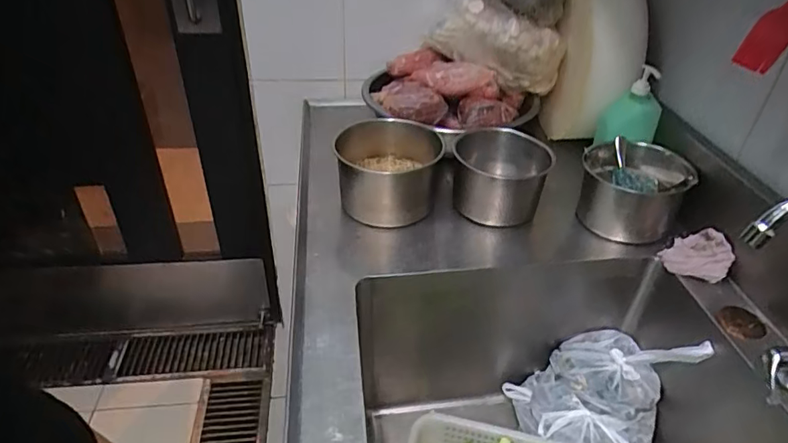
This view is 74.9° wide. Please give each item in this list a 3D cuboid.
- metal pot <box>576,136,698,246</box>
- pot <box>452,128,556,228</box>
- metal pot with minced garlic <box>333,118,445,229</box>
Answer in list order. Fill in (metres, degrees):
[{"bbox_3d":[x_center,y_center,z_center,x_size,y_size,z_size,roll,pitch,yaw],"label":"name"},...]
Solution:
[{"bbox_3d":[0.409,-0.056,0.898,0.162,0.133,0.150,12,38,13],"label":"metal pot"},{"bbox_3d":[0.190,-0.078,0.930,0.166,0.129,0.153,2,37,-1],"label":"pot"},{"bbox_3d":[-0.010,-0.080,0.922,0.174,0.137,0.173,2,37,-1],"label":"metal pot with minced garlic"}]

